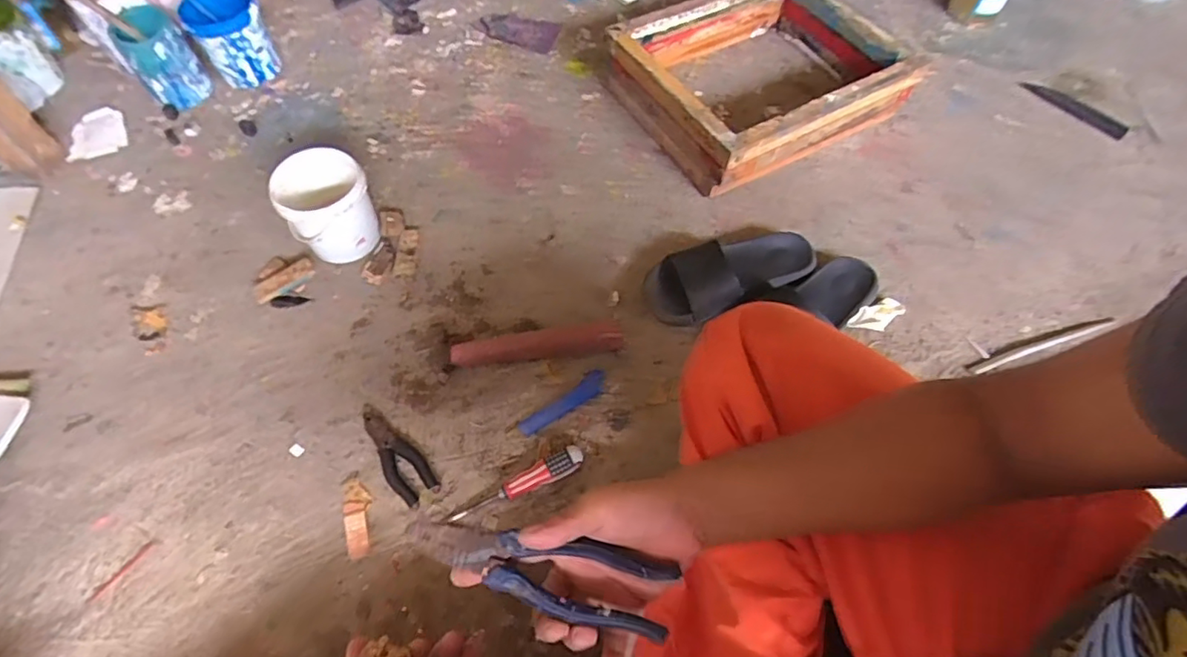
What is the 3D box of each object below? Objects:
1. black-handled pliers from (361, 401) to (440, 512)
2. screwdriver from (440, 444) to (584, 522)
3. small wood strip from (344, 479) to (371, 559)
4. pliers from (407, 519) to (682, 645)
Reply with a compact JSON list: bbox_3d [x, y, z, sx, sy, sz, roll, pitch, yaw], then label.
[{"bbox_3d":[-0.258,0.159,0.735,0.047,0.017,0.153,-39,72,-20],"label":"black-handled pliers"},{"bbox_3d":[-0.095,0.199,0.712,0.179,0.035,0.033,-27,68,-16],"label":"screwdriver"},{"bbox_3d":[-0.288,0.228,0.698,0.032,0.015,0.094,-9,65,-9],"label":"small wood strip"},{"bbox_3d":[-0.038,0.170,0.409,0.190,0.013,0.050,14,63,3],"label":"pliers"}]

